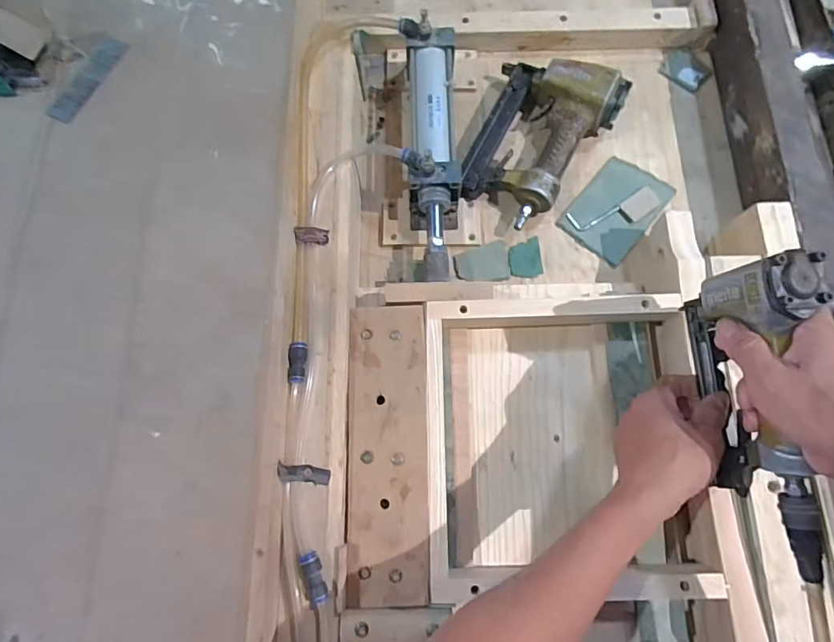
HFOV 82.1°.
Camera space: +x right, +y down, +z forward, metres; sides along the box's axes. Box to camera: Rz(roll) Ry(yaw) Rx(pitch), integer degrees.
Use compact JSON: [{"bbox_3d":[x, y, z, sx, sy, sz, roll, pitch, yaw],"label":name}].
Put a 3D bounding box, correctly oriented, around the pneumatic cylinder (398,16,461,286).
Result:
[{"bbox_3d":[0.018,-0.201,0.578,0.066,0.087,0.319,-1,75,0],"label":"pneumatic cylinder"}]

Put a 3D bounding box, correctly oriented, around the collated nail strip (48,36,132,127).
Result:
[{"bbox_3d":[-0.336,-0.247,0.491,0.031,0.004,0.103,28,80,8],"label":"collated nail strip"}]

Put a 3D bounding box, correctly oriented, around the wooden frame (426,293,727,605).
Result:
[{"bbox_3d":[0.156,0.118,0.501,0.290,0.062,0.316,-1,75,0],"label":"wooden frame"}]

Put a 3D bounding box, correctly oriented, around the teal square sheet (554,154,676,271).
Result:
[{"bbox_3d":[0.251,-0.142,0.606,0.093,0.006,0.126,39,83,13],"label":"teal square sheet"}]

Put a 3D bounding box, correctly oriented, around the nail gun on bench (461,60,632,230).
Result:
[{"bbox_3d":[0.147,-0.233,0.602,0.155,0.060,0.217,30,77,8],"label":"nail gun on bench"}]

